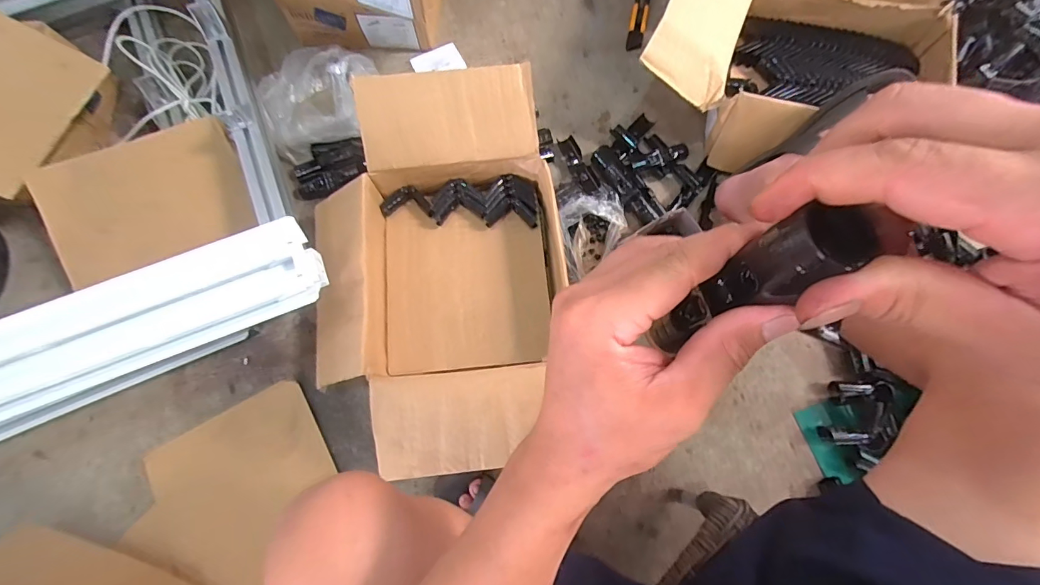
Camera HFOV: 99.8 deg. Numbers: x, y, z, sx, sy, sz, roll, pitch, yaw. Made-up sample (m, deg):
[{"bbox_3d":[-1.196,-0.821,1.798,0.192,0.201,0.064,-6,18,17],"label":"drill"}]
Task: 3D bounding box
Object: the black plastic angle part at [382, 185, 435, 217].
[{"bbox_3d":[-0.184,-0.153,0.734,0.091,0.032,0.047,6,75,3],"label":"black plastic angle part"}]

